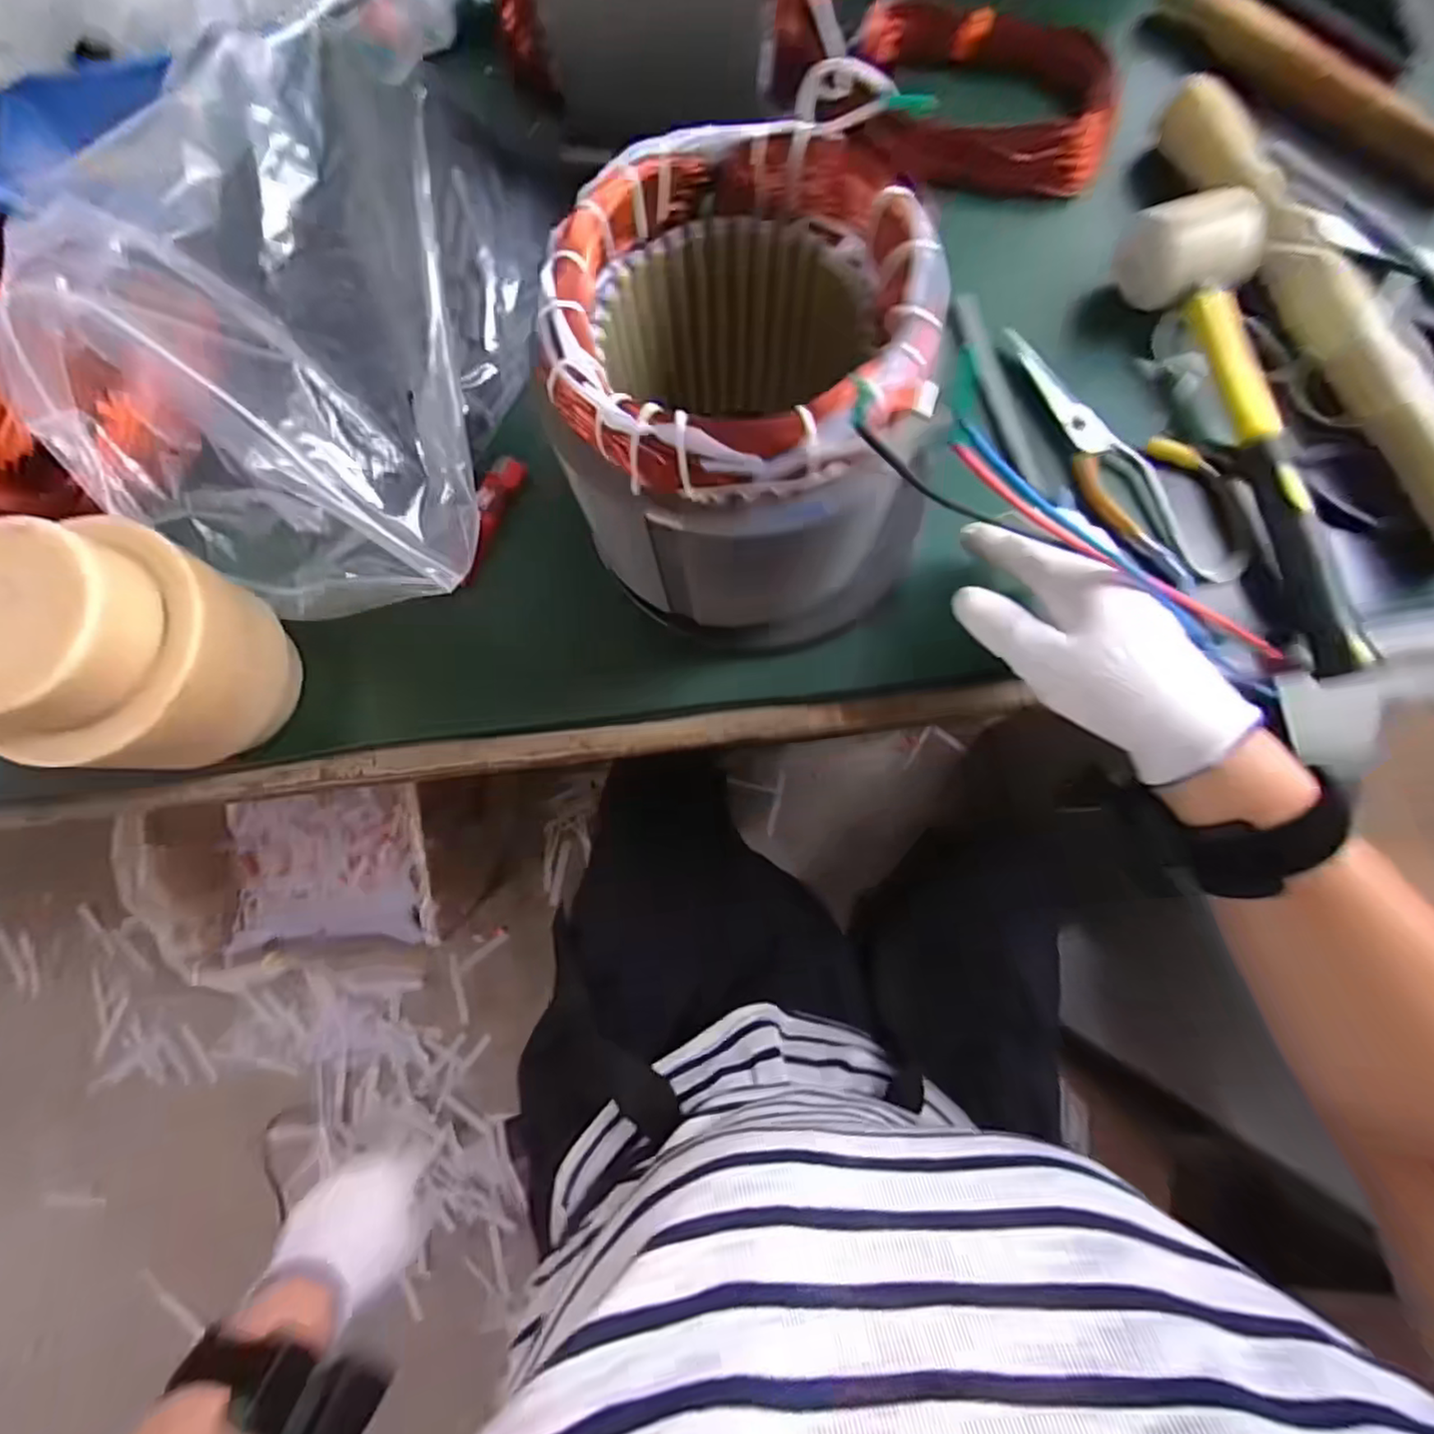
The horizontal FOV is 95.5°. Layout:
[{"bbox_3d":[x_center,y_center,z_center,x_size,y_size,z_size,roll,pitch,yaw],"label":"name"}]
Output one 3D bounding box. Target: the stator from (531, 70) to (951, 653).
[{"bbox_3d":[0.012,-0.125,0.299,0.138,0.171,0.148,0,79,1],"label":"stator"}]

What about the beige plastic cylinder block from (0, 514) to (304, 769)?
[{"bbox_3d":[-0.276,-0.026,0.318,0.094,0.122,0.100,4,80,1],"label":"beige plastic cylinder block"}]

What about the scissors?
[{"bbox_3d":[0.223,-0.147,0.375,0.040,0.020,0.187,-37,81,-6],"label":"scissors"}]

